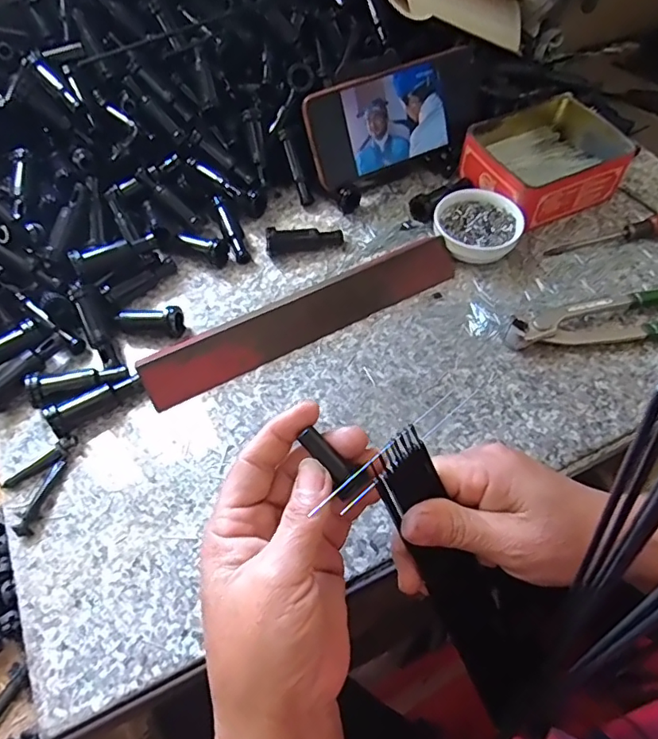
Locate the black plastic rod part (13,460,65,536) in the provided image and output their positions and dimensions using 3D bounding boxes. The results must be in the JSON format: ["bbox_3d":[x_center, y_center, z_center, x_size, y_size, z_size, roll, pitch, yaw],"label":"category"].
[{"bbox_3d":[-0.187,0.081,0.343,0.009,0.009,0.051,7,58,6],"label":"black plastic rod part"}]

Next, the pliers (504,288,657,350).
[{"bbox_3d":[0.231,-0.044,0.407,0.195,0.017,0.048,-8,57,-4],"label":"pliers"}]

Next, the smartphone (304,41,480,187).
[{"bbox_3d":[0.061,-0.224,0.468,0.170,0.077,0.009,-26,33,-13],"label":"smartphone"}]

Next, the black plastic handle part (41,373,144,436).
[{"bbox_3d":[-0.160,0.022,0.365,0.062,0.022,0.018,-33,62,-19],"label":"black plastic handle part"}]

